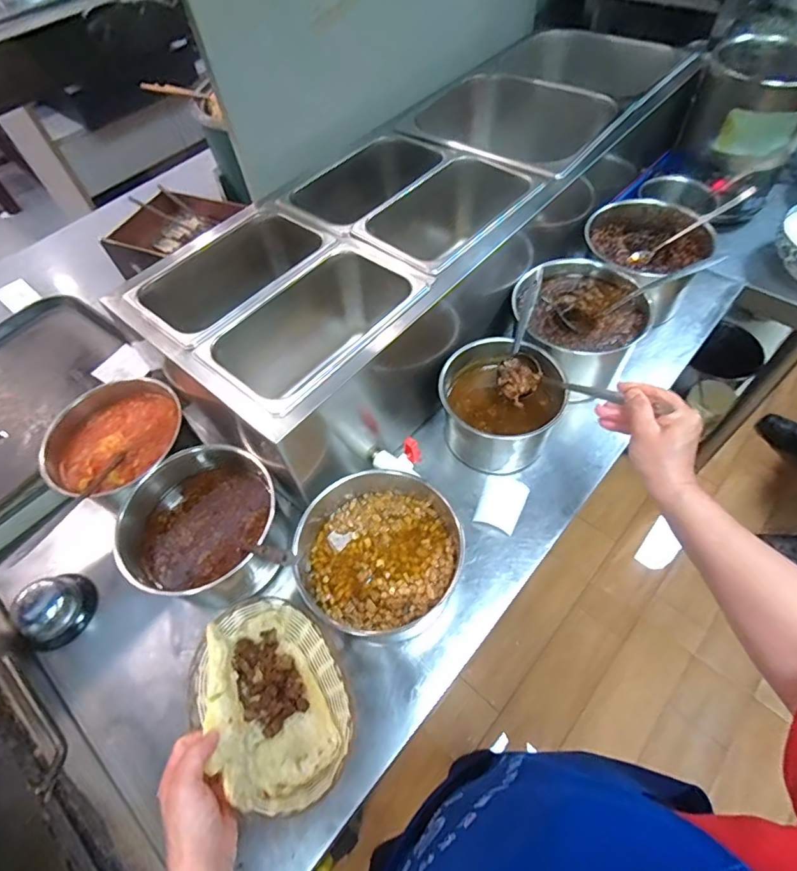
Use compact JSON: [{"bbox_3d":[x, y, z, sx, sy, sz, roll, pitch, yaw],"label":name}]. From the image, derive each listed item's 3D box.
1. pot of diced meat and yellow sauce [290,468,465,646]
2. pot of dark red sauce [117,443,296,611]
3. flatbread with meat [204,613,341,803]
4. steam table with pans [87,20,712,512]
[{"bbox_3d":[-0.023,0.143,0.602,0.191,0.110,0.196,-2,57,3],"label":"pot of diced meat and yellow sauce"},{"bbox_3d":[-0.240,0.111,0.600,0.180,0.125,0.170,-2,57,3],"label":"pot of dark red sauce"},{"bbox_3d":[-0.136,0.266,0.508,0.101,0.095,0.172,-28,59,-13],"label":"flatbread with meat"},{"bbox_3d":[0.080,-0.366,0.846,0.359,0.226,1.021,34,66,24],"label":"steam table with pans"}]

